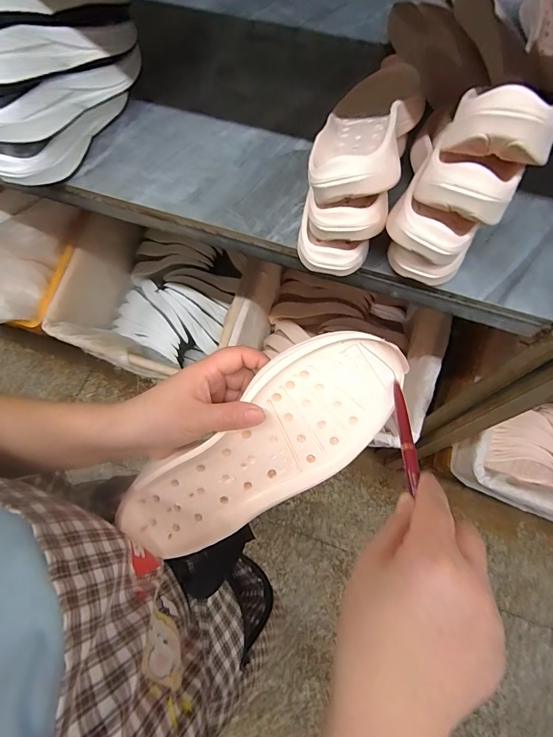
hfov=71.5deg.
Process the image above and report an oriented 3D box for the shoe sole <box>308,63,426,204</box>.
[{"bbox_3d":[0.102,-0.266,0.415,0.103,0.048,0.275,16,55,7],"label":"shoe sole"}]

